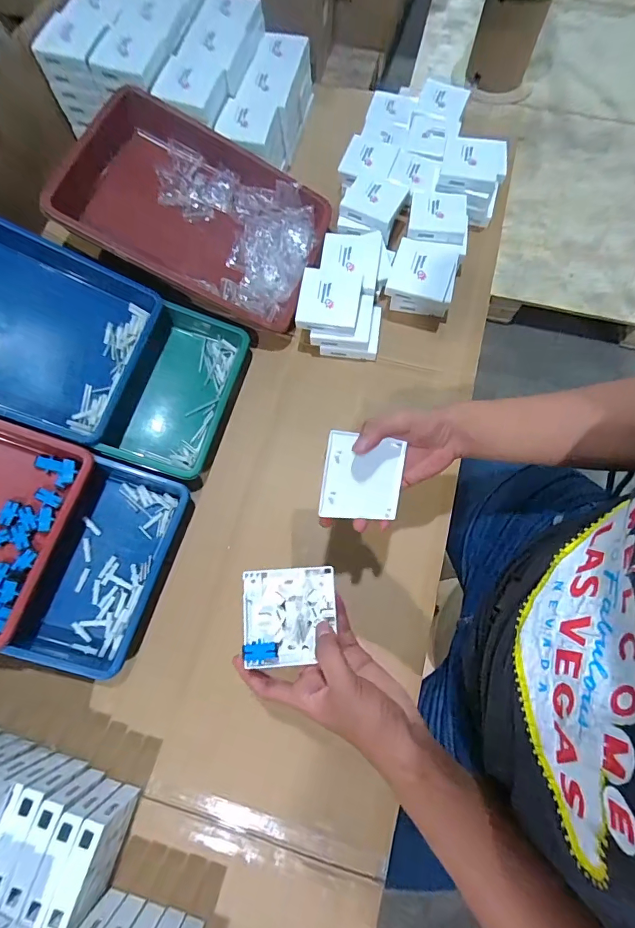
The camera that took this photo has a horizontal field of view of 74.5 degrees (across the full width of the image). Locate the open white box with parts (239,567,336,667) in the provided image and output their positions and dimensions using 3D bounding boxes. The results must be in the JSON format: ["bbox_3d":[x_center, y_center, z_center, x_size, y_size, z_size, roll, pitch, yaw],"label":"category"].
[{"bbox_3d":[-0.026,0.143,0.396,0.086,0.017,0.085,-4,71,-1],"label":"open white box with parts"}]

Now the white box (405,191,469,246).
[{"bbox_3d":[0.188,-0.386,0.652,0.089,0.023,0.091,9,71,3],"label":"white box"}]

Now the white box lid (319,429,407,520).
[{"bbox_3d":[0.047,0.013,0.422,0.085,0.008,0.083,6,98,-19],"label":"white box lid"}]

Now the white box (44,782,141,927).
[{"bbox_3d":[-0.216,0.384,0.411,0.025,0.082,0.091,15,72,5],"label":"white box"}]

